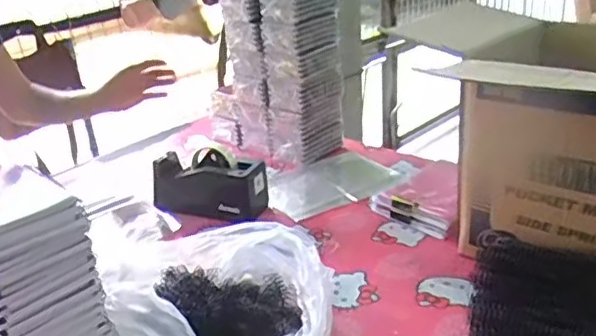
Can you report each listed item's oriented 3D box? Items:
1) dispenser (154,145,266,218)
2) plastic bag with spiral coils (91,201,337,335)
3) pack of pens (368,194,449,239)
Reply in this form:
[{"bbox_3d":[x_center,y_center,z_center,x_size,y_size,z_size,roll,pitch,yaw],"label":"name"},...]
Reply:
[{"bbox_3d":[-0.164,0.026,1.071,0.208,0.093,0.078,7,26,24],"label":"dispenser"},{"bbox_3d":[-0.091,0.151,0.740,0.250,0.136,0.322,-13,25,-19],"label":"plastic bag with spiral coils"},{"bbox_3d":[0.175,0.075,0.984,0.021,0.039,0.149,-23,30,-36],"label":"pack of pens"}]

